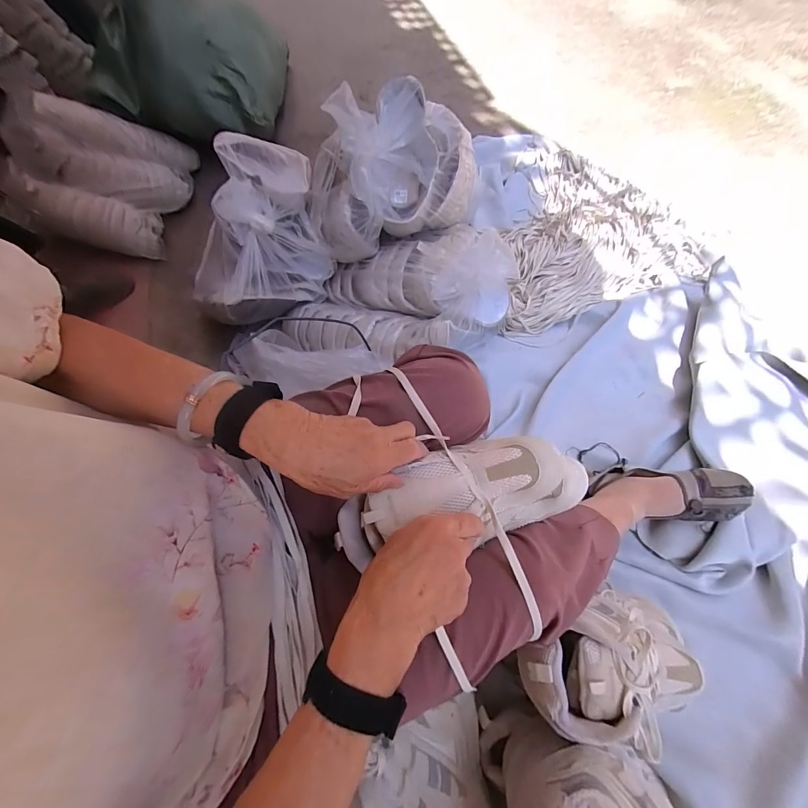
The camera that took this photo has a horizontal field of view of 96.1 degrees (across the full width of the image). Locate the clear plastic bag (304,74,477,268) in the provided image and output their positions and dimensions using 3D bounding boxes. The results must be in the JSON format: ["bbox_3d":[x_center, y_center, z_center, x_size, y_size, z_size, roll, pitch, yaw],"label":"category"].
[{"bbox_3d":[-0.030,-0.456,0.712,0.349,0.227,0.217,-11,65,4],"label":"clear plastic bag"}]

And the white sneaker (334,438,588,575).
[{"bbox_3d":[0.061,0.101,0.382,0.263,0.100,0.097,-12,66,-2],"label":"white sneaker"}]

